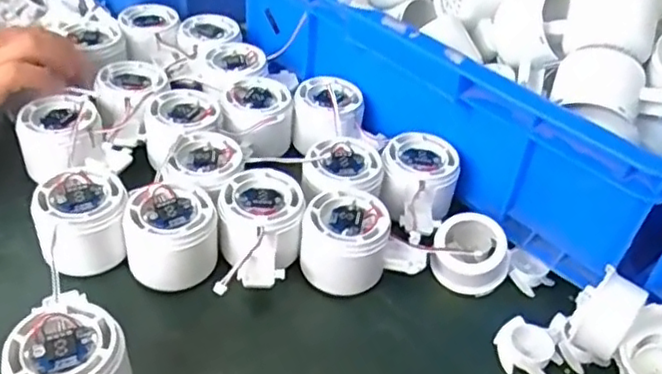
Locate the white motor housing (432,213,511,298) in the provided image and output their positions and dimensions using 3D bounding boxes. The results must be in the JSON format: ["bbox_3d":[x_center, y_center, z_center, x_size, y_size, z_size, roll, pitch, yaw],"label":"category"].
[{"bbox_3d":[0.098,0.048,0.463,0.054,0.039,0.047,15,39,9],"label":"white motor housing"}]

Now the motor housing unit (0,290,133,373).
[{"bbox_3d":[-0.139,0.100,0.350,0.058,0.054,0.055,-20,46,-31],"label":"motor housing unit"}]

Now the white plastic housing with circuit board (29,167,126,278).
[{"bbox_3d":[-0.165,0.023,0.437,0.059,0.046,0.060,-16,44,-28],"label":"white plastic housing with circuit board"}]

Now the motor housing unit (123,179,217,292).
[{"bbox_3d":[-0.106,0.034,0.437,0.059,0.047,0.060,-5,40,-16],"label":"motor housing unit"}]

